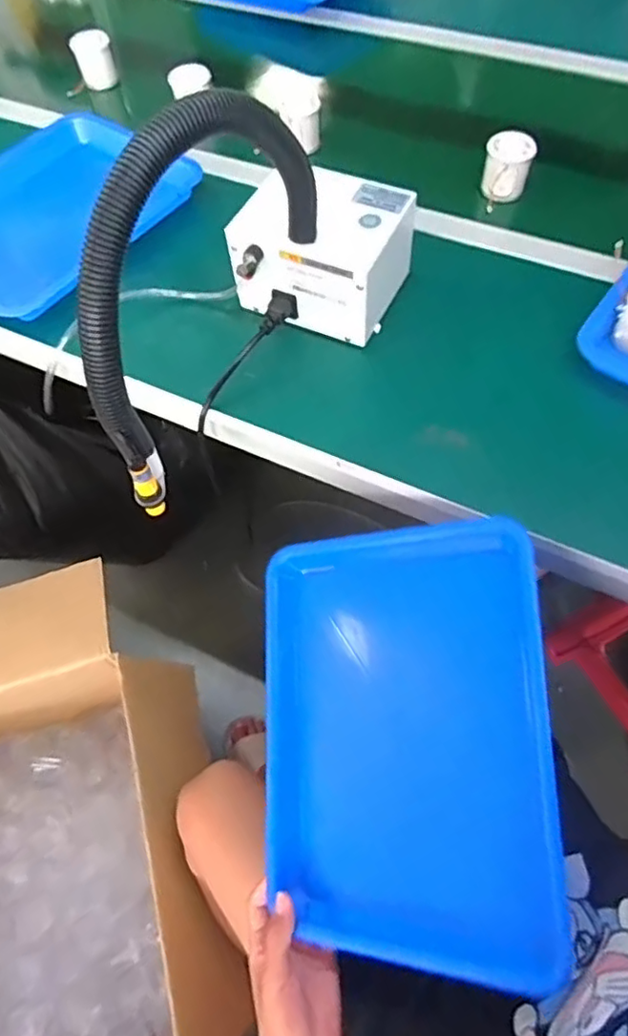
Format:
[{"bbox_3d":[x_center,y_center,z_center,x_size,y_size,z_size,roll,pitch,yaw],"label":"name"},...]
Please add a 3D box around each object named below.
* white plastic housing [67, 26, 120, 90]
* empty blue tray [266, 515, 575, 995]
[{"bbox_3d":[-0.341,-0.717,0.926,0.061,0.063,0.049,-19,62,-7],"label":"white plastic housing"},{"bbox_3d":[0.086,0.198,0.551,0.255,0.043,0.377,-3,77,7],"label":"empty blue tray"}]

